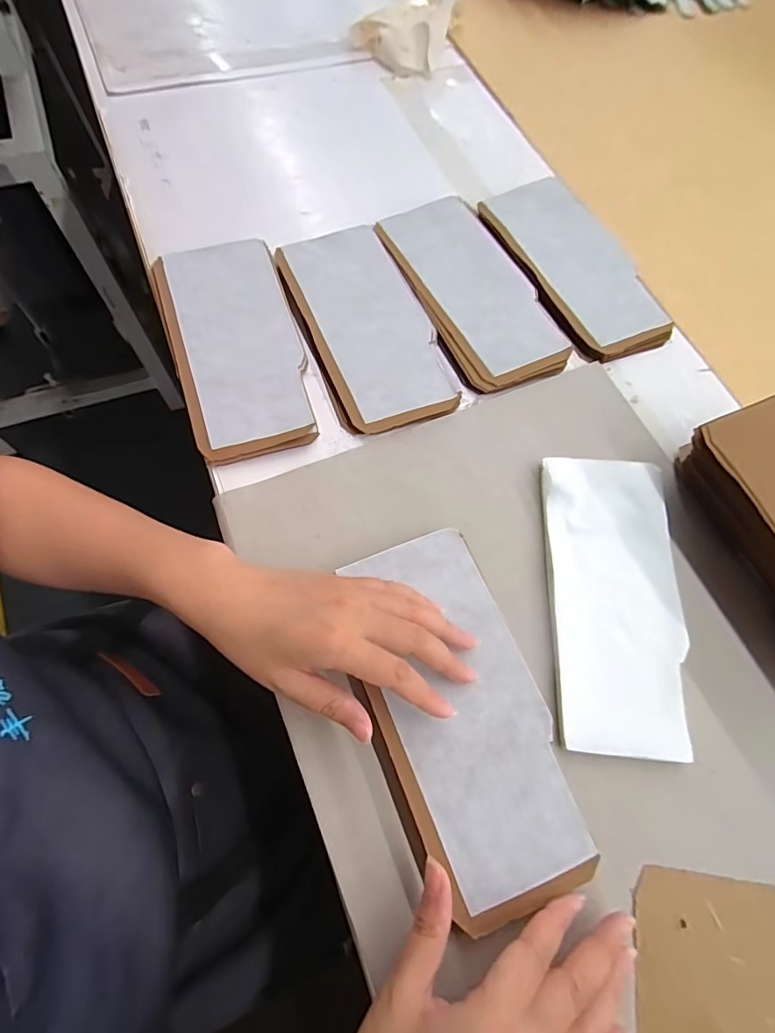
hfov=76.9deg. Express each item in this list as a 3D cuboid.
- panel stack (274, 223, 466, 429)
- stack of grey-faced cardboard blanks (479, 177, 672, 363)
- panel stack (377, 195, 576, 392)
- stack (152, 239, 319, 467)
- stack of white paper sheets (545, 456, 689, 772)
[{"bbox_3d":[-0.019,-0.175,0.443,0.107,0.010,0.220,-20,69,-10],"label":"panel stack"},{"bbox_3d":[0.191,-0.256,0.491,0.110,0.010,0.230,-22,70,-11],"label":"stack of grey-faced cardboard blanks"},{"bbox_3d":[0.080,-0.221,0.466,0.107,0.010,0.228,-23,70,-12],"label":"panel stack"},{"bbox_3d":[-0.131,-0.149,0.421,0.106,0.021,0.218,-17,69,-9],"label":"stack"},{"bbox_3d":[0.166,0.056,0.357,0.090,0.017,0.212,4,67,-1],"label":"stack of white paper sheets"}]

